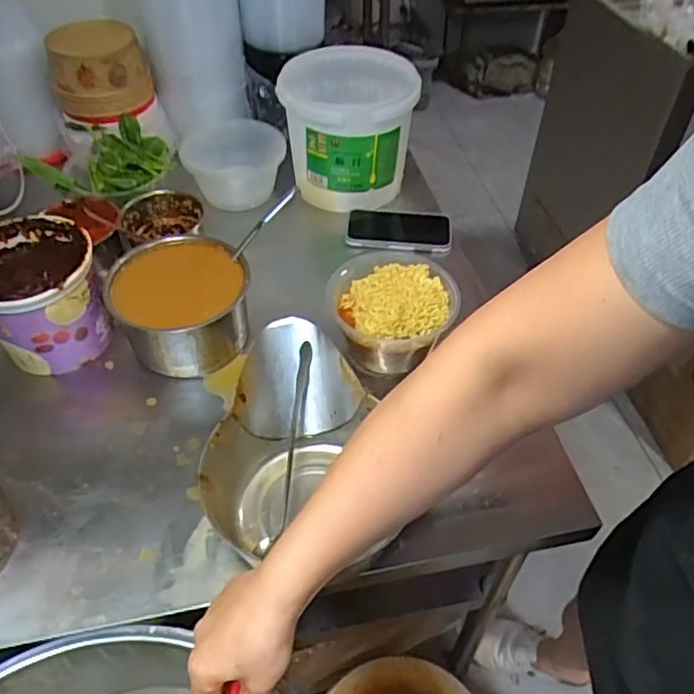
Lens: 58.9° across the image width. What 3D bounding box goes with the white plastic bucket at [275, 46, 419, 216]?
[{"bbox_3d":[0.006,-0.353,0.991,0.192,0.186,0.230,1,48,2],"label":"white plastic bucket"}]

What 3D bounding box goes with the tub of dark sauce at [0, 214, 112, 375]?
[{"bbox_3d":[-0.386,-0.065,0.773,0.148,0.131,0.160,0,48,0],"label":"tub of dark sauce"}]

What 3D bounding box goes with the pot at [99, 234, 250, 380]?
[{"bbox_3d":[-0.208,-0.047,0.795,0.163,0.113,0.173,-23,52,-19],"label":"pot"}]

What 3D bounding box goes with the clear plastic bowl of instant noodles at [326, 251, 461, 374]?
[{"bbox_3d":[0.058,-0.034,0.788,0.140,0.111,0.148,0,48,0],"label":"clear plastic bowl of instant noodles"}]

